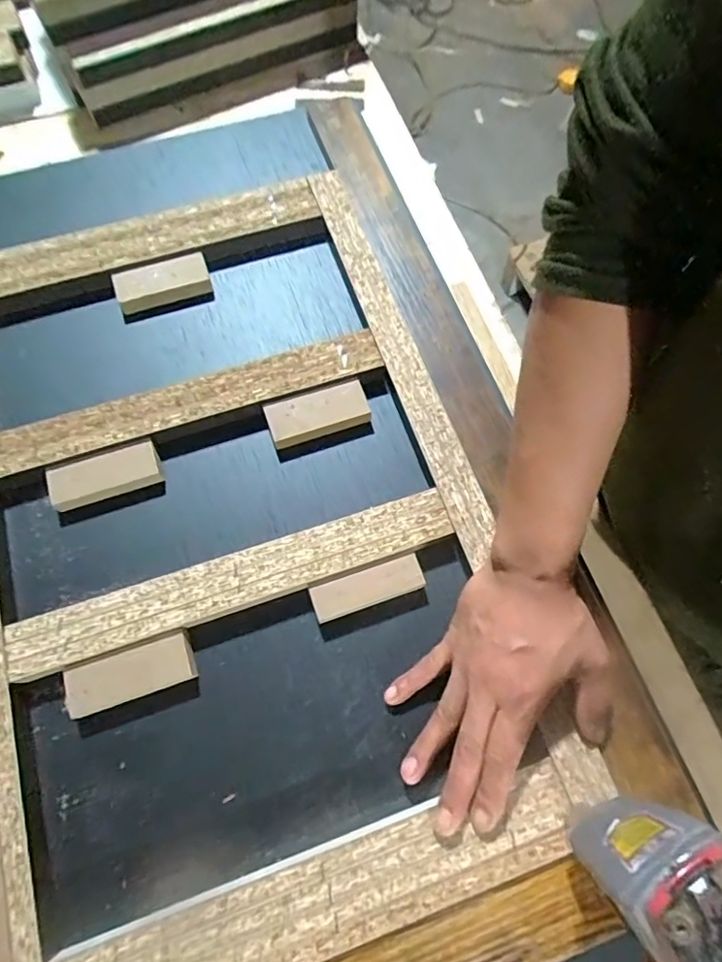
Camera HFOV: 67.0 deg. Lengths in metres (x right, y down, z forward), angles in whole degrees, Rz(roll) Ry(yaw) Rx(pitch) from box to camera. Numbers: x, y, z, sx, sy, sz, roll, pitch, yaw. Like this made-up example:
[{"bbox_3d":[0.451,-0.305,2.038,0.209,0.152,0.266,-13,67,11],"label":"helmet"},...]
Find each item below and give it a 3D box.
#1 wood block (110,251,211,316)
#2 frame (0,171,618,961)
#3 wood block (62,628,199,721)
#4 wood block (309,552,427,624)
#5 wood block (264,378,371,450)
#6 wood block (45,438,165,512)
[{"bbox_3d":[-0.172,-0.173,0.475,0.078,0.020,0.034,-20,71,-9],"label":"wood block"},{"bbox_3d":[-0.108,0.019,0.401,0.378,0.018,0.560,-19,72,-6],"label":"frame"},{"bbox_3d":[-0.154,0.129,0.365,0.082,0.017,0.031,-18,70,-8],"label":"wood block"},{"bbox_3d":[0.005,0.077,0.391,0.079,0.017,0.025,-17,70,-8],"label":"wood block"},{"bbox_3d":[-0.035,-0.054,0.440,0.080,0.019,0.035,-18,71,-8],"label":"wood block"},{"bbox_3d":[-0.193,-0.004,0.414,0.079,0.017,0.030,-18,71,-8],"label":"wood block"}]

